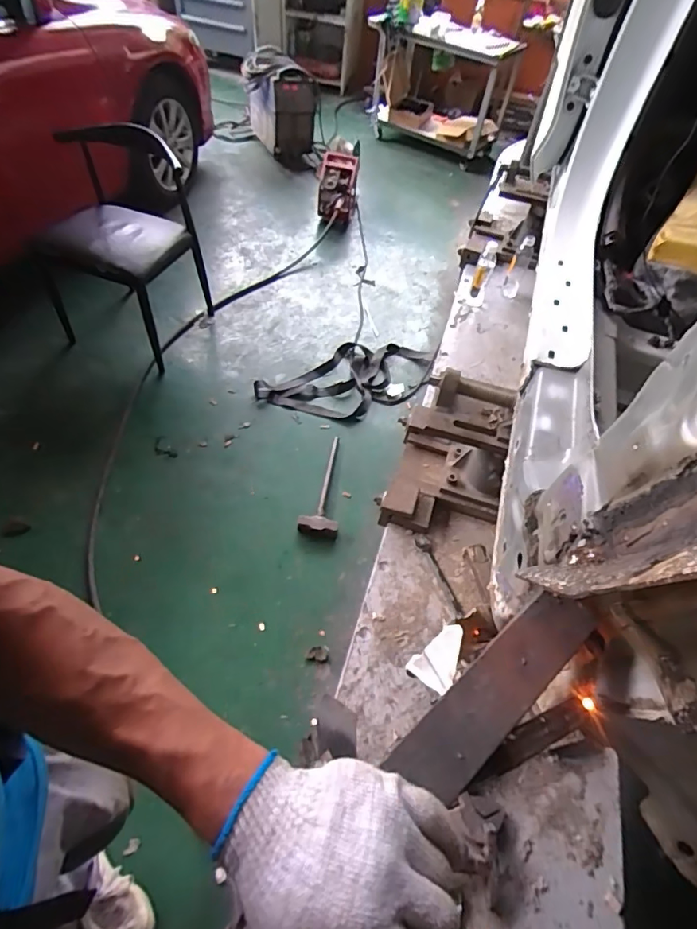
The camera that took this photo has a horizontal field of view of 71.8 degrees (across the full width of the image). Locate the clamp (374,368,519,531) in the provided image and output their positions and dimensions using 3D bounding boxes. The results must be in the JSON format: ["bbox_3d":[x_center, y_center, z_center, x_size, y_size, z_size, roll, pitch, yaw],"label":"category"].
[{"bbox_3d":[0.232,-0.037,1.036,0.247,0.303,0.297,20,53,9],"label":"clamp"}]

